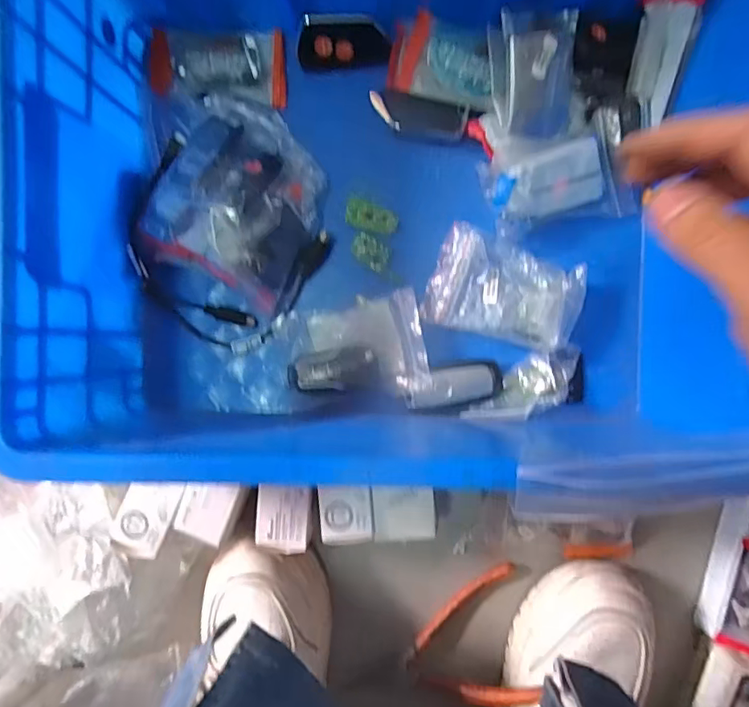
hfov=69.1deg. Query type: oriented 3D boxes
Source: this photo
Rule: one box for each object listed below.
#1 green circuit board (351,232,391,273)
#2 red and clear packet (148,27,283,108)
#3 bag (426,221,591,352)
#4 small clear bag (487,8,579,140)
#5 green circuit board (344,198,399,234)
[{"bbox_3d":[-0.003,-0.079,0.421,0.030,0.004,0.021,35,92,2],"label":"green circuit board"},{"bbox_3d":[-0.119,-0.219,0.413,0.101,0.019,0.047,4,91,3],"label":"red and clear packet"},{"bbox_3d":[0.098,-0.048,0.411,0.108,0.015,0.070,16,91,3],"label":"bag"},{"bbox_3d":[0.112,-0.192,0.377,0.049,0.015,0.078,-13,116,-7],"label":"small clear bag"},{"bbox_3d":[-0.003,-0.106,0.423,0.041,0.004,0.020,20,92,3],"label":"green circuit board"}]

